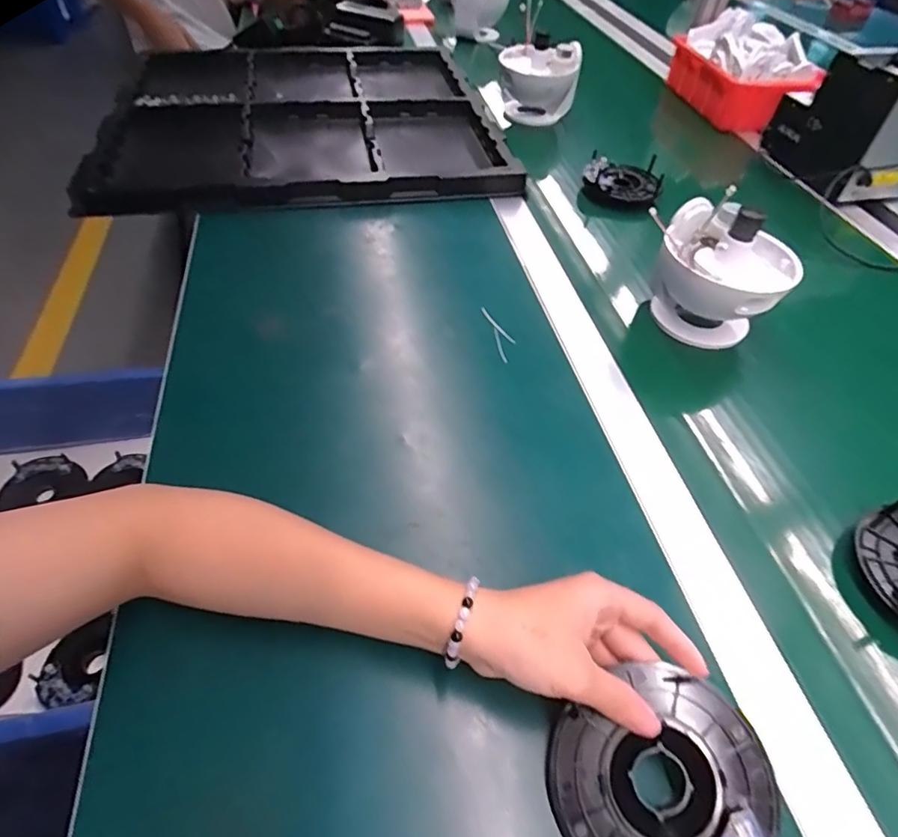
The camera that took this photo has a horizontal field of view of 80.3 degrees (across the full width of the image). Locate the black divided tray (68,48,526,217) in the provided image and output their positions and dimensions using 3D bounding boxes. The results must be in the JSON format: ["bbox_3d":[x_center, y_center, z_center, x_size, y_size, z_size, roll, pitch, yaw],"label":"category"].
[{"bbox_3d":[-0.203,-0.421,0.755,0.522,0.051,0.428,-6,51,-10],"label":"black divided tray"}]

